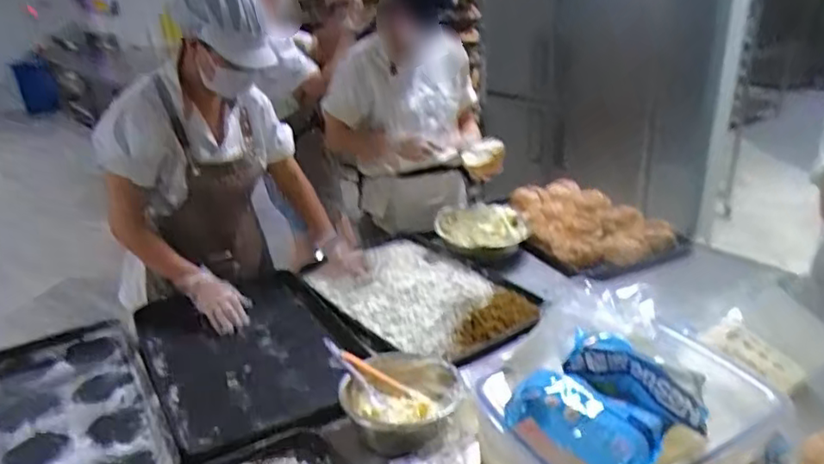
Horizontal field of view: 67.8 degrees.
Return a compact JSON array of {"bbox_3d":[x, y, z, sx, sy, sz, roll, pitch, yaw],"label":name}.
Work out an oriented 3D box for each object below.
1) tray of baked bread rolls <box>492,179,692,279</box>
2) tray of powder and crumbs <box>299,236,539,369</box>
[{"bbox_3d":[0.500,-0.045,1.840,0.447,0.066,0.591,-9,18,-10],"label":"tray of baked bread rolls"},{"bbox_3d":[0.012,0.143,1.510,0.601,0.070,0.400,21,33,41],"label":"tray of powder and crumbs"}]

